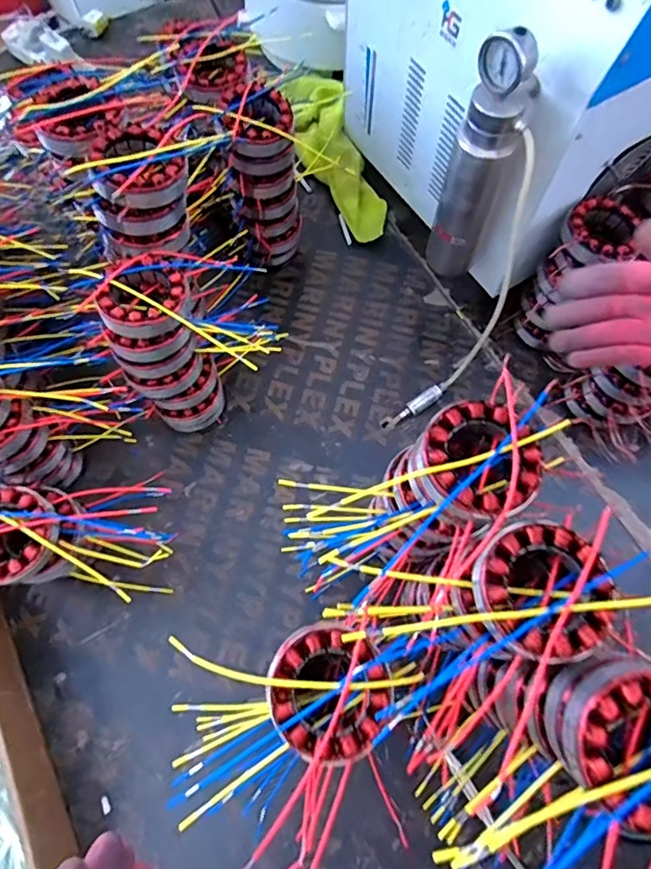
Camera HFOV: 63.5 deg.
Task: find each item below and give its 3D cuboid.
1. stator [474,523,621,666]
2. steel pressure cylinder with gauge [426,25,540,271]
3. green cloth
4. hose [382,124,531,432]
[{"bbox_3d":[0.143,0.102,0.346,0.087,0.016,0.085,0,69,-1],"label":"stator"},{"bbox_3d":[0.158,-0.274,0.548,0.062,0.254,0.062,16,70,5],"label":"steel pressure cylinder with gauge"},{"bbox_3d":[0.011,-0.435,0.796,0.086,0.080,0.298,-21,71,-9],"label":"green cloth"},{"bbox_3d":[0.167,-0.148,0.588,0.077,0.301,0.244,28,71,11],"label":"hose"}]

